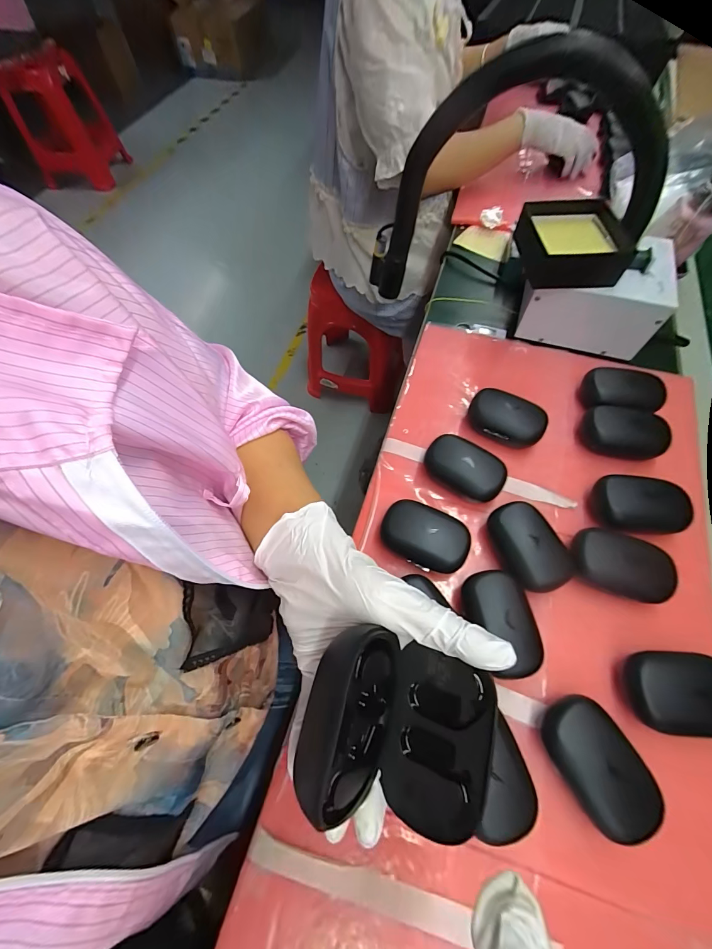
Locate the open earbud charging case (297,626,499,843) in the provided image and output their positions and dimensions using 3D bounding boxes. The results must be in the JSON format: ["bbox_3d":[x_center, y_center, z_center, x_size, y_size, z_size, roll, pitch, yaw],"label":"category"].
[{"bbox_3d":[0.023,0.129,0.176,0.090,0.049,0.078,14,65,10],"label":"open earbud charging case"}]

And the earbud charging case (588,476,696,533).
[{"bbox_3d":[0.288,0.033,0.357,0.081,0.030,0.054,6,64,4],"label":"earbud charging case"}]

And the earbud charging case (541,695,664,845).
[{"bbox_3d":[0.180,0.217,0.266,0.054,0.034,0.084,-27,67,-12],"label":"earbud charging case"}]

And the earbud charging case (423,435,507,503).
[{"bbox_3d":[0.117,-0.007,0.381,0.086,0.038,0.054,34,69,16],"label":"earbud charging case"}]

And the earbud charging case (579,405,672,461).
[{"bbox_3d":[0.302,-0.045,0.396,0.082,0.033,0.046,18,65,12],"label":"earbud charging case"}]

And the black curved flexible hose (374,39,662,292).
[{"bbox_3d":[0.187,-0.323,0.424,0.321,0.253,0.150,33,69,15],"label":"black curved flexible hose"}]

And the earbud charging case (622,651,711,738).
[{"bbox_3d":[0.261,0.175,0.281,0.079,0.037,0.057,1,64,1],"label":"earbud charging case"}]

